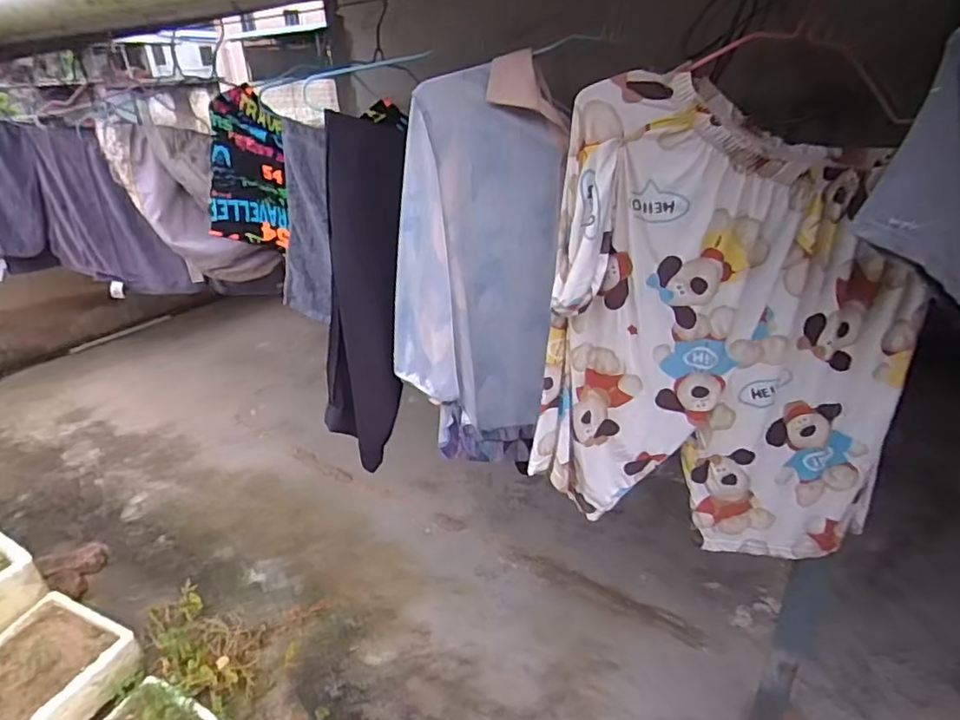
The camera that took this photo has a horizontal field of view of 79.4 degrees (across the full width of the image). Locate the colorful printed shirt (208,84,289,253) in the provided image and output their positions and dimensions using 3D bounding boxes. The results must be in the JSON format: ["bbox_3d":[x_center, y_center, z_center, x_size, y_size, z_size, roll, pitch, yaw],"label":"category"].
[{"bbox_3d":[-0.421,-0.336,1.037,0.154,0.260,0.027,0,26,6],"label":"colorful printed shirt"}]

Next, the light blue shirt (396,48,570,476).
[{"bbox_3d":[-0.005,-0.098,0.815,0.217,0.548,0.072,-9,27,-12],"label":"light blue shirt"}]

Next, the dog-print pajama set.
[{"bbox_3d":[0.312,-0.001,0.737,0.456,0.618,0.078,2,27,10],"label":"dog-print pajama set"}]

